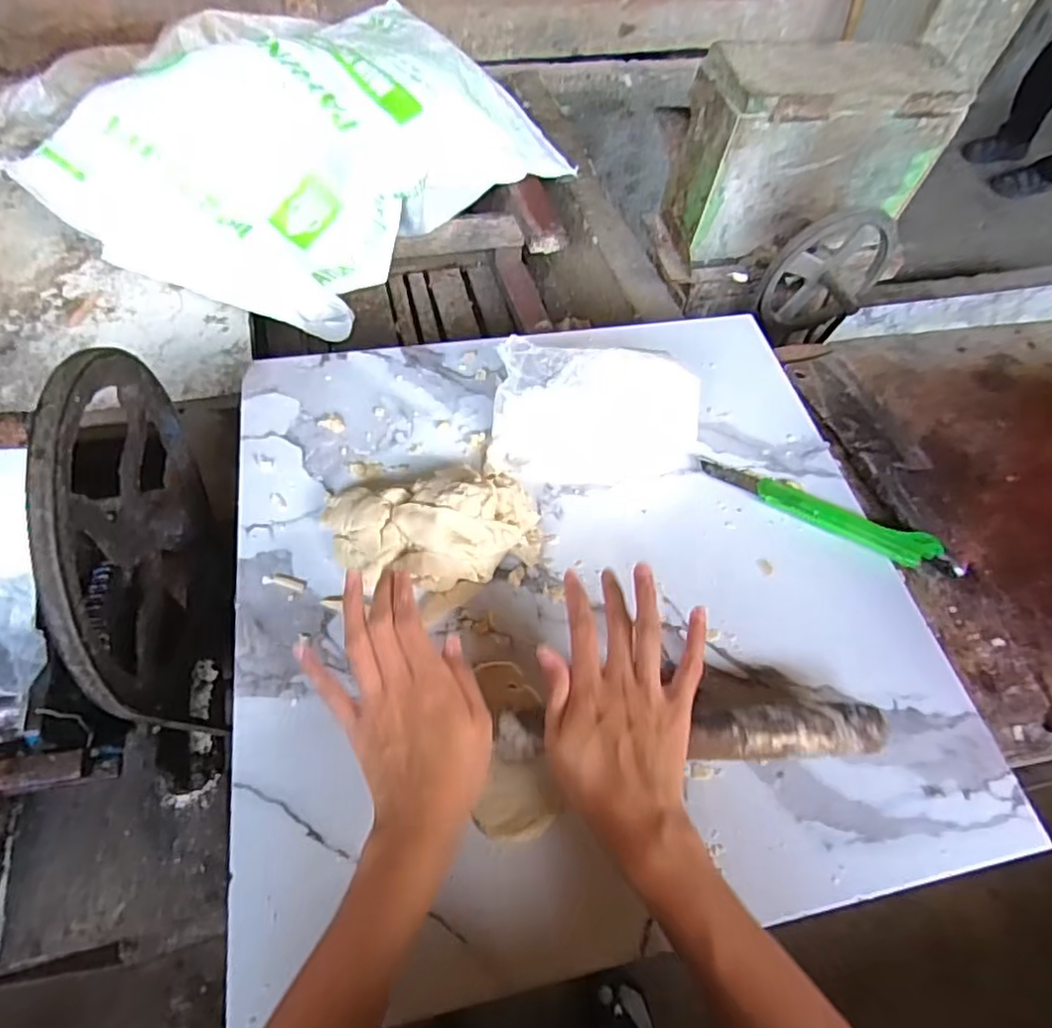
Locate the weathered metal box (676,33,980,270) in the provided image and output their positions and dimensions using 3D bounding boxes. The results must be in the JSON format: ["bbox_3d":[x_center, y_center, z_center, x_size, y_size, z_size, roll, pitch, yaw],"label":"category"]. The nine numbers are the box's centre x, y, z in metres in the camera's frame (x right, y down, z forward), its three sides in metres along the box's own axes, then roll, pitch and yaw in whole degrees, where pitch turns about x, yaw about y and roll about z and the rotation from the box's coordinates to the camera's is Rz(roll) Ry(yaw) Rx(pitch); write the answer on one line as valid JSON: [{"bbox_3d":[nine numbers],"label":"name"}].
[{"bbox_3d":[0.403,-0.517,0.917,0.348,0.227,0.134,-5,59,-11],"label":"weathered metal box"}]

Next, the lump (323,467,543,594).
[{"bbox_3d":[-0.068,0.003,0.462,0.157,0.062,0.092,-4,59,-7],"label":"lump"}]

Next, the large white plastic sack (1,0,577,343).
[{"bbox_3d":[-0.277,-0.517,0.915,0.398,0.206,0.654,36,61,14],"label":"large white plastic sack"}]

